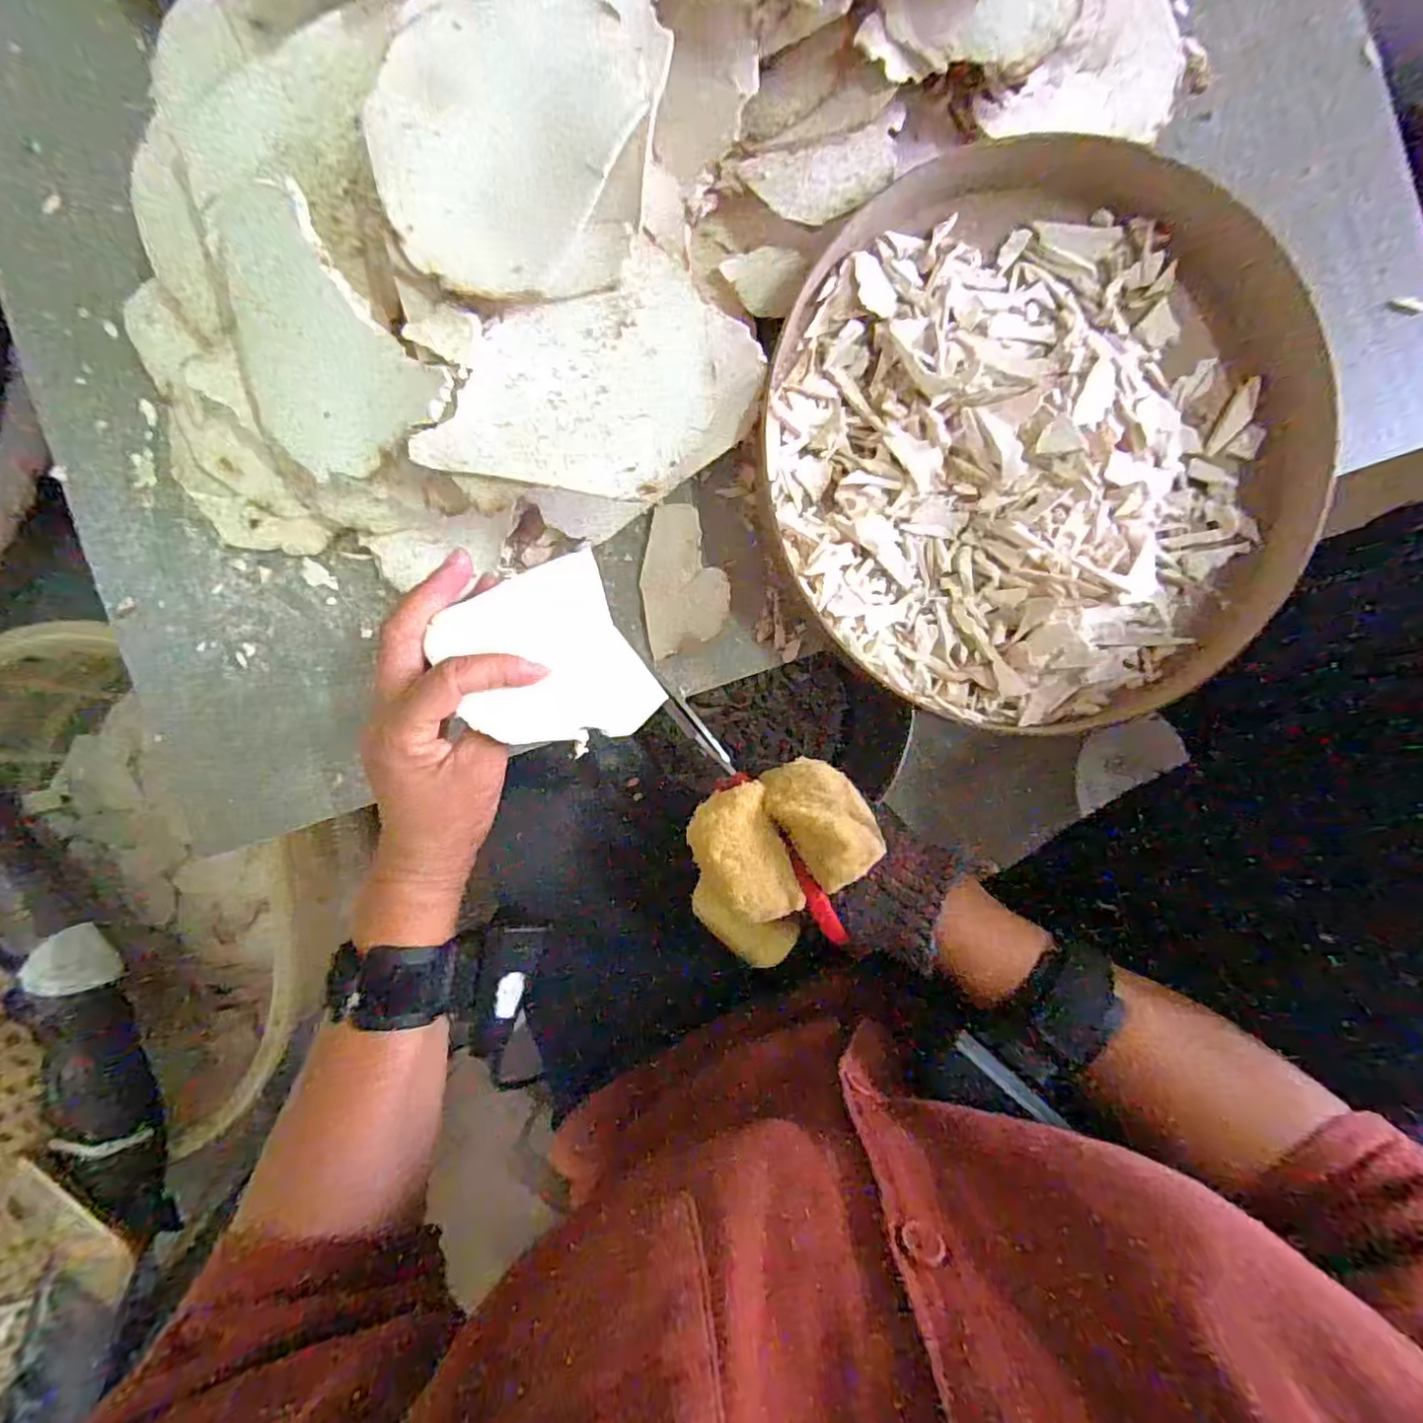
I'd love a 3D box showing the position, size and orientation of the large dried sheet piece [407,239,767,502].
[{"bbox_3d":[-0.053,-0.154,0.289,0.145,0.017,0.100,10,91,3],"label":"large dried sheet piece"}]

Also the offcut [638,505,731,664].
[{"bbox_3d":[-0.017,-0.079,0.366,0.052,0.004,0.082,-11,86,22],"label":"offcut"}]

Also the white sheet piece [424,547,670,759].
[{"bbox_3d":[-0.082,-0.025,0.315,0.089,0.005,0.095,-25,84,-22],"label":"white sheet piece"}]

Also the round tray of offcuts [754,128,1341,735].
[{"bbox_3d":[0.184,-0.146,0.349,0.291,0.036,0.303,0,91,3],"label":"round tray of offcuts"}]

